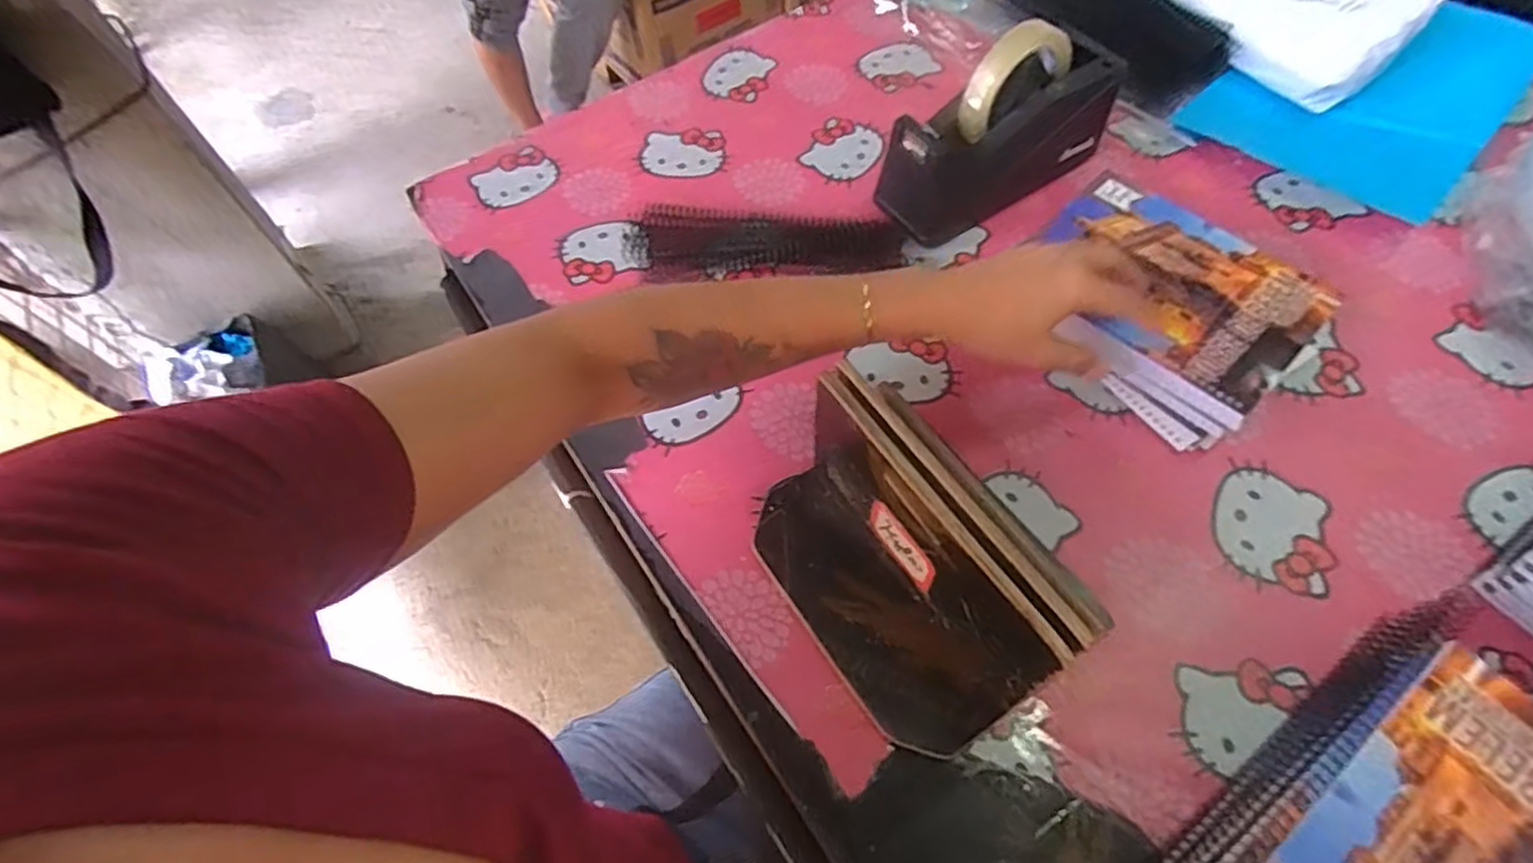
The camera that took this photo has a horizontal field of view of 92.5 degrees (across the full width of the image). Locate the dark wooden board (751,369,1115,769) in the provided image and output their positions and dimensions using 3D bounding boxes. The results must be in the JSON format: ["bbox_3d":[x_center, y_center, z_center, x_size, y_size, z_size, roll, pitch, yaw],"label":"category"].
[{"bbox_3d":[0.064,0.077,0.417,0.092,0.119,0.194,-30,61,-15],"label":"dark wooden board"}]

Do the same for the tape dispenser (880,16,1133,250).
[{"bbox_3d":[0.193,-0.254,0.607,0.200,0.124,0.073,-30,61,-15],"label":"tape dispenser"}]

